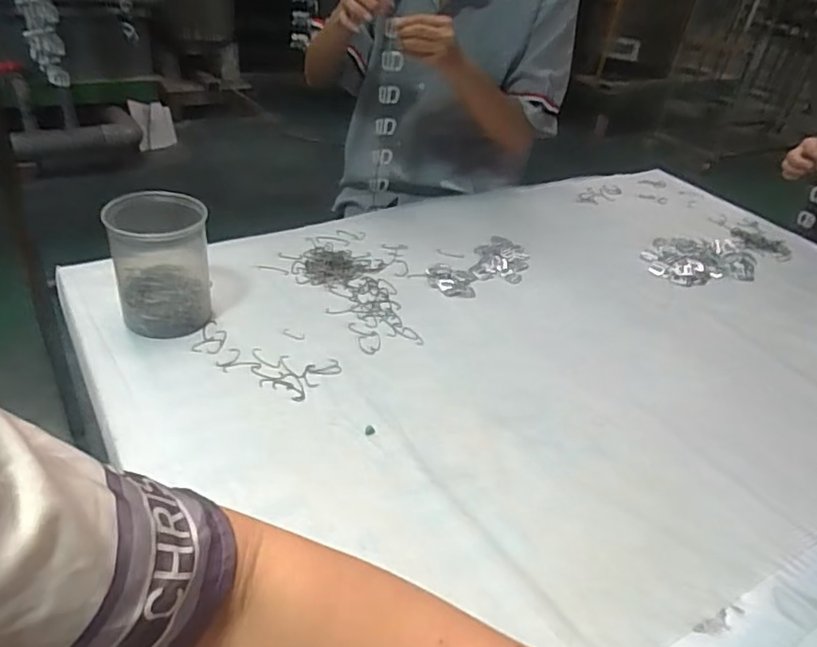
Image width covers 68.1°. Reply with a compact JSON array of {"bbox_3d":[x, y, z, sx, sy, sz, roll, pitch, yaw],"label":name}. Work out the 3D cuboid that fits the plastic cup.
[{"bbox_3d":[-0.283,-0.066,0.693,0.100,0.142,0.099,-7,38,-19],"label":"plastic cup"}]

